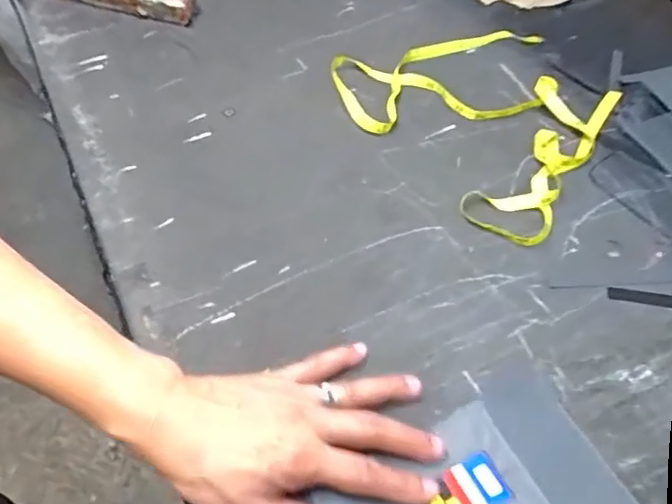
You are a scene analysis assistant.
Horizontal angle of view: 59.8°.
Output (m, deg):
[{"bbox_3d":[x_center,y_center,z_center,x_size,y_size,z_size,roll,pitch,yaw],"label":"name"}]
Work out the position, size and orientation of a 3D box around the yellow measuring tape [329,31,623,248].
[{"bbox_3d":[0.169,-0.144,0.591,0.262,0.014,0.299,-21,54,-15],"label":"yellow measuring tape"}]

